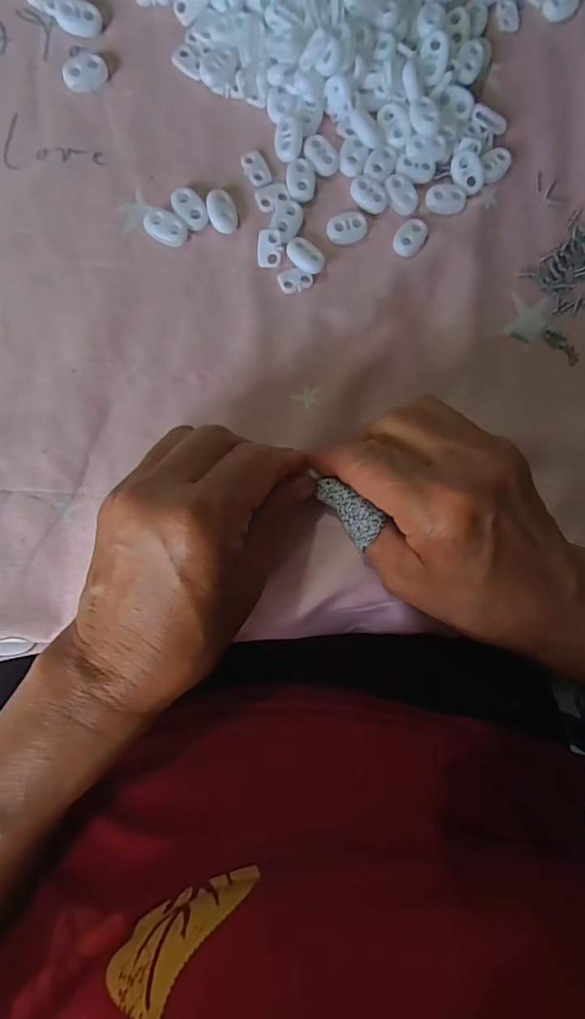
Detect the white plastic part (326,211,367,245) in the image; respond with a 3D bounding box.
[{"bbox_3d":[0.030,-0.154,0.268,0.022,0.004,0.015,-10,89,-7],"label":"white plastic part"}]

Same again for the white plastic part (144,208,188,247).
[{"bbox_3d":[-0.066,-0.147,0.256,0.022,0.005,0.015,28,85,-5],"label":"white plastic part"}]

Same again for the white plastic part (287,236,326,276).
[{"bbox_3d":[0.008,-0.136,0.264,0.021,0.005,0.015,43,83,-4],"label":"white plastic part"}]

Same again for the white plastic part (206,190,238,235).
[{"bbox_3d":[-0.037,-0.157,0.259,0.015,0.006,0.021,-10,89,-7],"label":"white plastic part"}]

